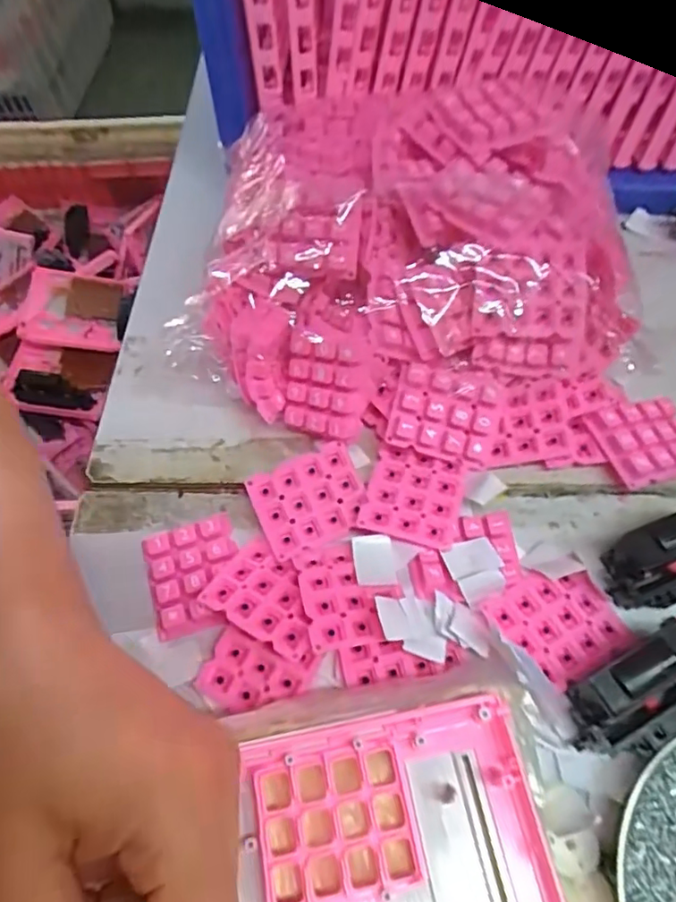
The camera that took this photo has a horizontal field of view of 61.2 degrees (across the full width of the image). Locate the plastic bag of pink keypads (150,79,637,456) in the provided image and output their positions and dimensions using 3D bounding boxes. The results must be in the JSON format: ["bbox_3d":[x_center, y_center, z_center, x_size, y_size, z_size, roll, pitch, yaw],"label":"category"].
[{"bbox_3d":[0.045,-0.106,0.335,0.233,0.116,0.194,13,62,10],"label":"plastic bag of pink keypads"}]

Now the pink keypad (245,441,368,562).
[{"bbox_3d":[-0.016,0.026,0.316,0.058,0.014,0.050,-22,61,-9],"label":"pink keypad"}]

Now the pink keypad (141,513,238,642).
[{"bbox_3d":[-0.077,0.066,0.307,0.048,0.007,0.059,-19,61,-7],"label":"pink keypad"}]

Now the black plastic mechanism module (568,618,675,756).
[{"bbox_3d":[0.150,0.100,0.256,0.098,0.034,0.036,-27,62,-12],"label":"black plastic mechanism module"}]

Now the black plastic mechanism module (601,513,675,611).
[{"bbox_3d":[0.173,0.053,0.287,0.074,0.038,0.036,-18,61,-7],"label":"black plastic mechanism module"}]

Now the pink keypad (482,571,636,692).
[{"bbox_3d":[0.109,0.085,0.284,0.055,0.013,0.051,-29,63,-13],"label":"pink keypad"}]

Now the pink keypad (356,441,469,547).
[{"bbox_3d":[0.041,0.026,0.314,0.049,0.012,0.050,12,62,10],"label":"pink keypad"}]

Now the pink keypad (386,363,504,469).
[{"bbox_3d":[0.061,-0.023,0.317,0.058,0.013,0.052,16,82,-5],"label":"pink keypad"}]

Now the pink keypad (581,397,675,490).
[{"bbox_3d":[0.173,-0.005,0.319,0.057,0.012,0.046,-13,67,-16],"label":"pink keypad"}]

